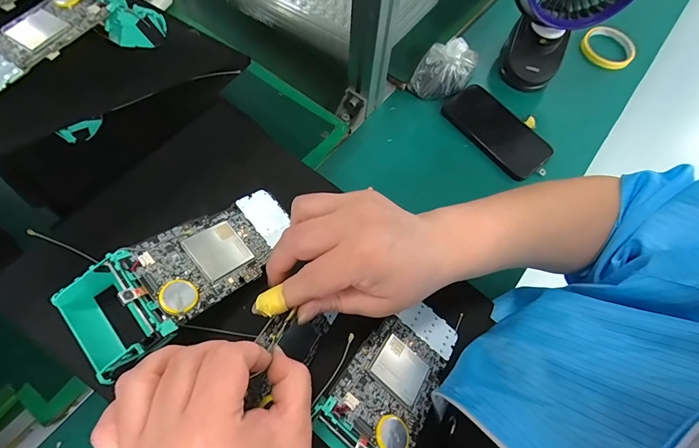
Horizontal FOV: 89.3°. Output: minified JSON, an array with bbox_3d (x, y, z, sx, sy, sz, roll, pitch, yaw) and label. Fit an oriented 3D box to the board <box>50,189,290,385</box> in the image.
[{"bbox_3d":[-0.122,0.035,0.290,0.084,0.054,0.177,50,48,8],"label":"board"}]

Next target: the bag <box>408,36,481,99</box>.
[{"bbox_3d":[0.143,-0.233,0.527,0.078,0.069,0.077,25,68,7],"label":"bag"}]

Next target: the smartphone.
[{"bbox_3d":[0.215,-0.140,0.524,0.083,0.013,0.162,-38,77,-10],"label":"smartphone"}]

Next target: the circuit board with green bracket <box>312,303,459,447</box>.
[{"bbox_3d":[0.022,0.132,0.278,0.072,0.052,0.165,39,44,1],"label":"circuit board with green bracket"}]

